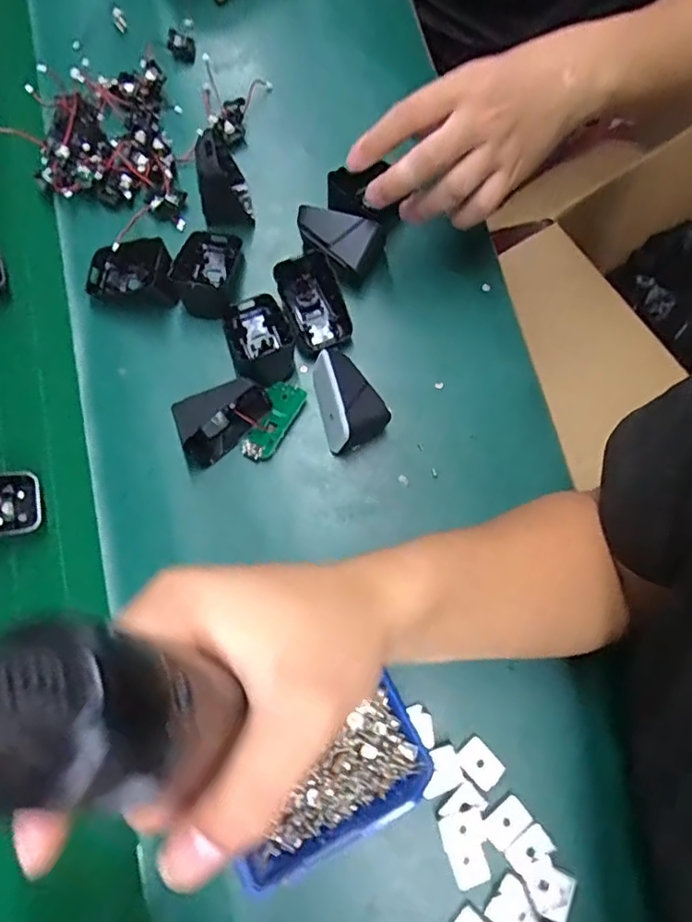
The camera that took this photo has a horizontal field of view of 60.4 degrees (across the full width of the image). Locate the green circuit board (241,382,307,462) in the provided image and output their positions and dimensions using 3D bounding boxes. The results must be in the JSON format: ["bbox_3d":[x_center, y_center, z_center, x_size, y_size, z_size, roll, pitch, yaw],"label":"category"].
[{"bbox_3d":[-0.055,-0.030,0.441,0.026,0.010,0.062,25,76,5],"label":"green circuit board"}]

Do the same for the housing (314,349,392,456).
[{"bbox_3d":[0.004,-0.046,0.429,0.044,0.040,0.067,-11,75,-5],"label":"housing"}]

